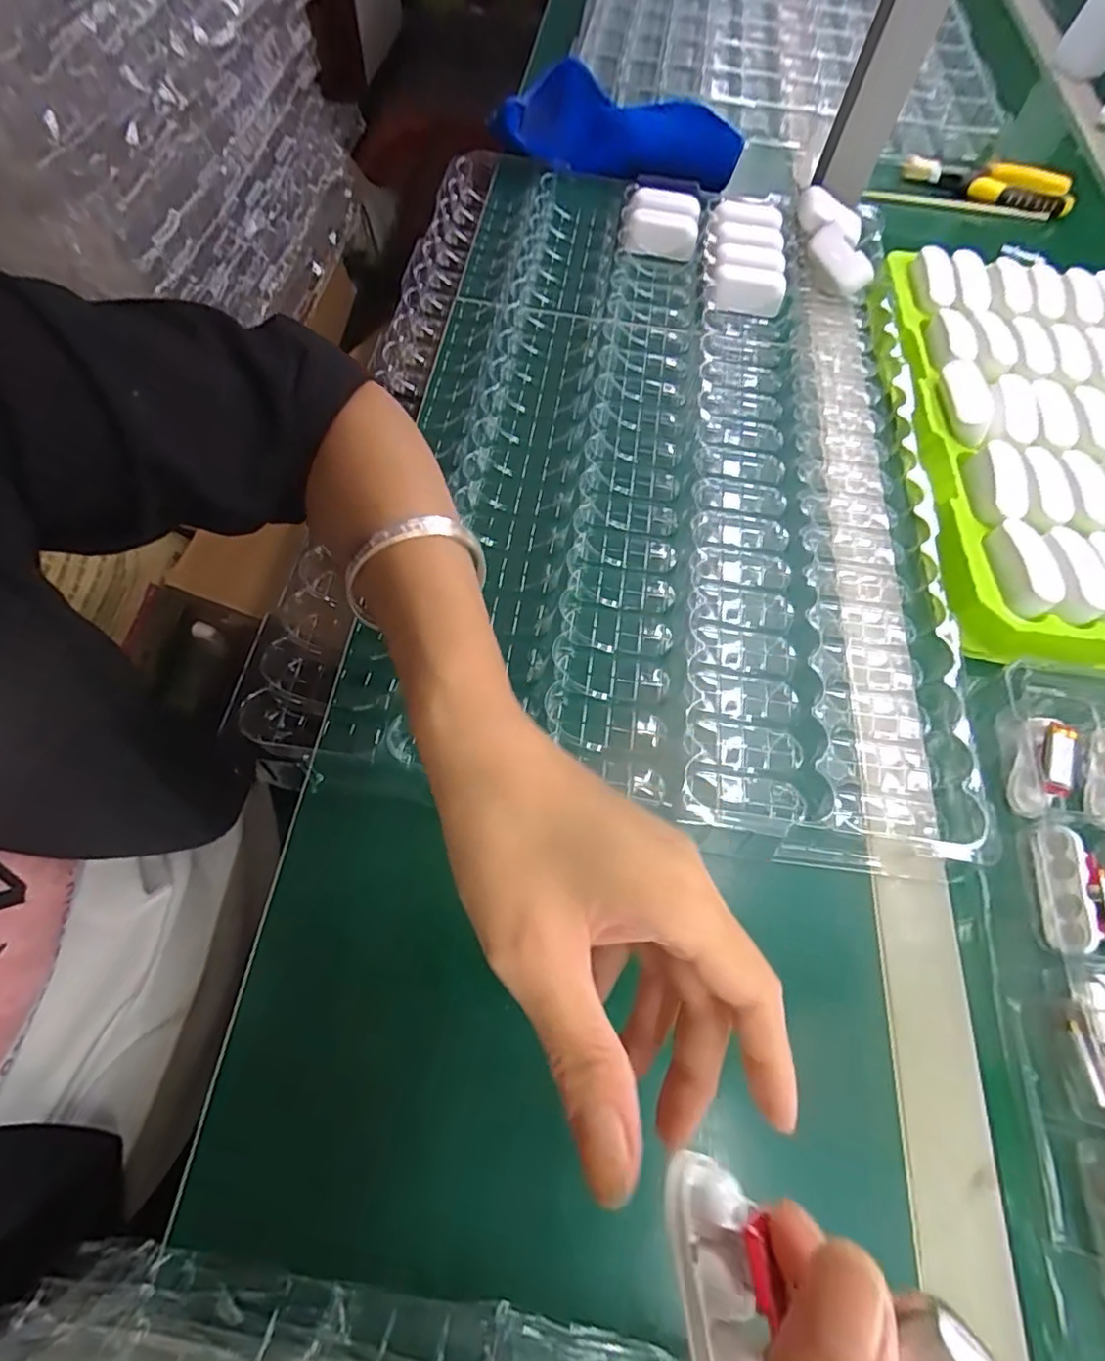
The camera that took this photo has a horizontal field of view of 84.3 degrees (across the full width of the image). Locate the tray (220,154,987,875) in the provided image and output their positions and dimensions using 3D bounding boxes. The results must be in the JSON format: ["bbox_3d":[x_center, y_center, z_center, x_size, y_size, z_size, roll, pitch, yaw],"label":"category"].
[{"bbox_3d":[0.065,-0.180,0.438,0.389,0.042,0.570,9,63,0],"label":"tray"}]

